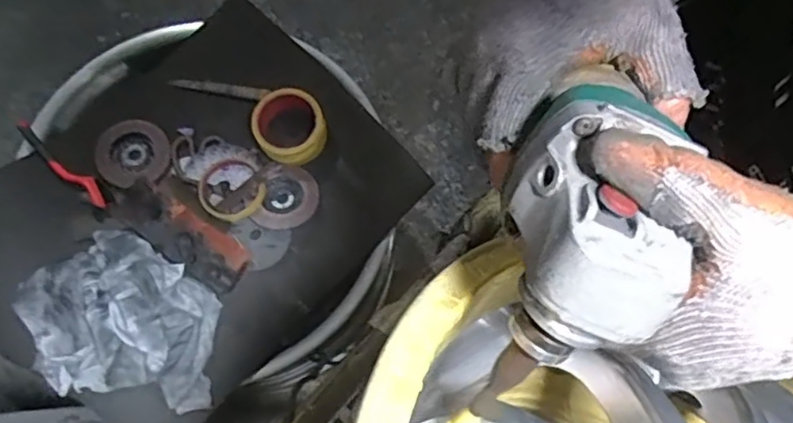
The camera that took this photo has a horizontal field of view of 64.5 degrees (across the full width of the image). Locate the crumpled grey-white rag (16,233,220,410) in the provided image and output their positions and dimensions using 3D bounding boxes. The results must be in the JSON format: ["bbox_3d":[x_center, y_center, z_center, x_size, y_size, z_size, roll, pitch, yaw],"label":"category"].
[{"bbox_3d":[-0.337,0.121,0.740,0.237,0.072,0.184,8,74,1],"label":"crumpled grey-white rag"}]

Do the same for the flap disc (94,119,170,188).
[{"bbox_3d":[-0.352,-0.079,0.833,0.096,0.012,0.086,-6,75,-3],"label":"flap disc"}]

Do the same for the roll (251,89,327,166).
[{"bbox_3d":[-0.138,-0.109,0.820,0.089,0.046,0.089,0,74,-1],"label":"roll"}]

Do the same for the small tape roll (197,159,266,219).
[{"bbox_3d":[-0.215,-0.029,0.814,0.080,0.018,0.087,0,74,-1],"label":"small tape roll"}]

